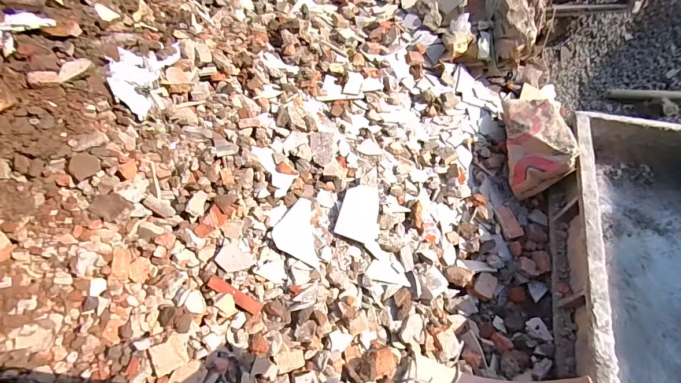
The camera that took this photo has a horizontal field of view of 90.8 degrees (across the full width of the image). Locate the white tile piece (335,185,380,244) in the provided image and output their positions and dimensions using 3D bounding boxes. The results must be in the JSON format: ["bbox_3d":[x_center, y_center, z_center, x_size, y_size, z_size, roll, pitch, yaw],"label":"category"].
[{"bbox_3d":[0.091,0.079,1.417,0.184,0.026,0.270,21,58,-15],"label":"white tile piece"}]

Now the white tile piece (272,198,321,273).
[{"bbox_3d":[-0.168,0.156,1.245,0.162,0.016,0.261,-1,73,-28],"label":"white tile piece"}]

